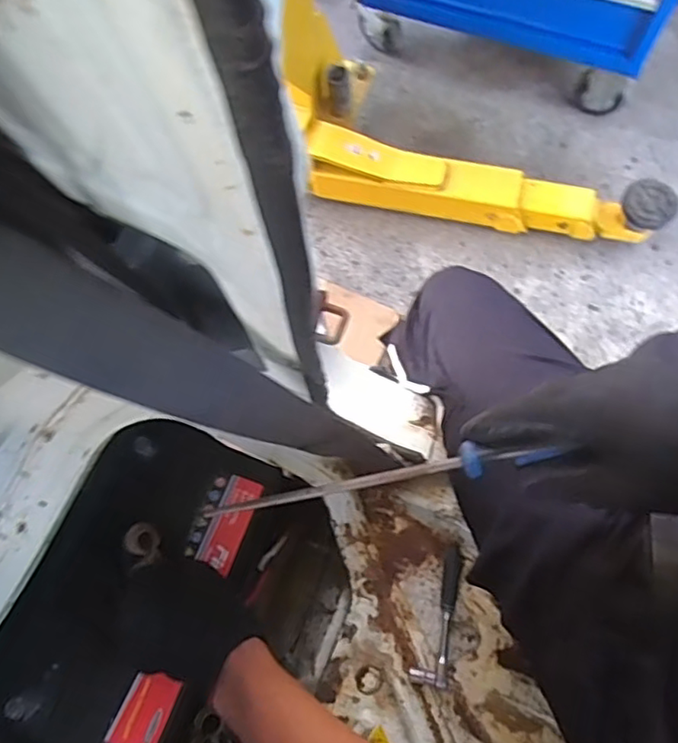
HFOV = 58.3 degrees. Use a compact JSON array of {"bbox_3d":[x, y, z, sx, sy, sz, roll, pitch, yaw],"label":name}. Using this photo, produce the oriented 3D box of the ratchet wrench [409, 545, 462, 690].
[{"bbox_3d":[0.102,0.241,0.600,0.036,0.017,0.131,14,75,7],"label":"ratchet wrench"}]

